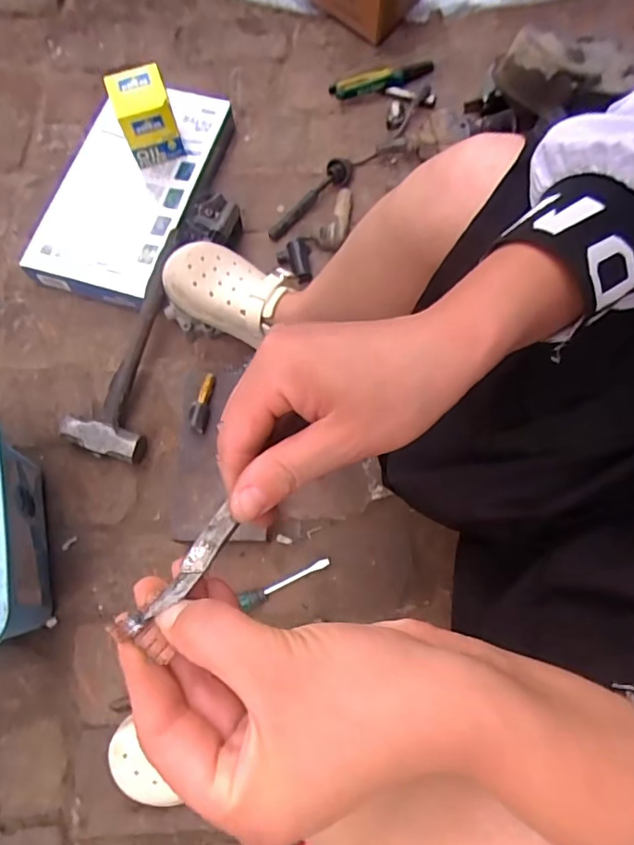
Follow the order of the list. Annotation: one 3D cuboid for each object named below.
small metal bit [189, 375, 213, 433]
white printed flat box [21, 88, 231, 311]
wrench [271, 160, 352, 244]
[{"bbox_3d":[-0.149,-0.025,0.700,0.022,0.023,0.079,9,72,3],"label":"small metal bit"},{"bbox_3d":[-0.284,-0.360,0.831,0.203,0.073,0.368,17,80,7],"label":"white printed flat box"},{"bbox_3d":[-0.010,-0.362,0.874,0.178,0.033,0.046,-42,71,5],"label":"wrench"}]

